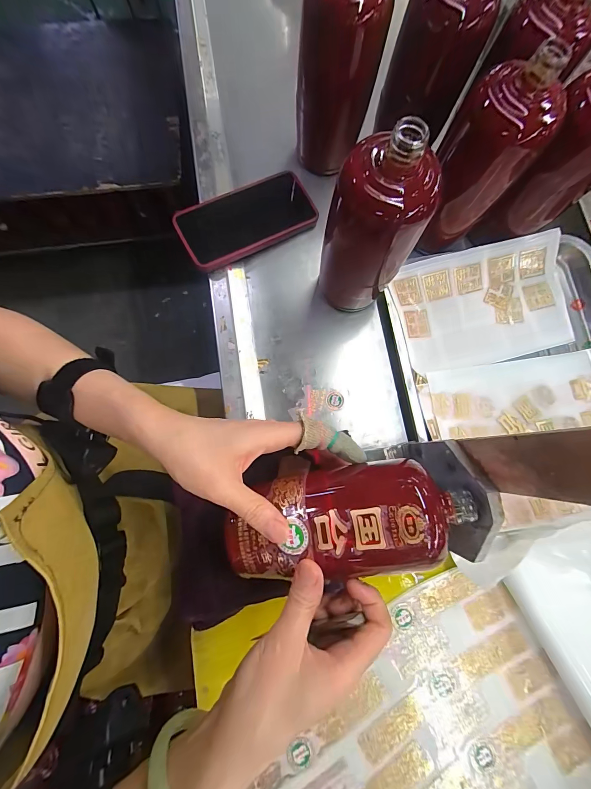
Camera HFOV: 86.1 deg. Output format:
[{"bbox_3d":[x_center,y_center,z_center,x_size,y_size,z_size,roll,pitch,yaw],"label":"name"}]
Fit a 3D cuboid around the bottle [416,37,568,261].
[{"bbox_3d":[0.186,-0.230,0.324,0.071,0.172,0.063,-7,78,-2],"label":"bottle"}]

